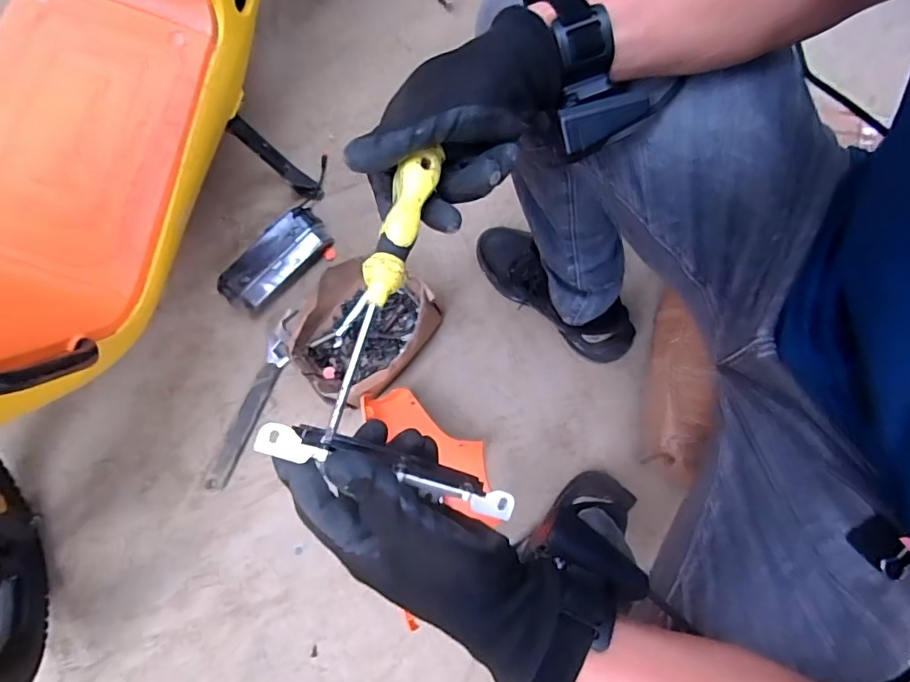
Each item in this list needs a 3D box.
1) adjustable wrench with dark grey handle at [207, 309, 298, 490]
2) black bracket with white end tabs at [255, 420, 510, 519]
[{"bbox_3d":[-0.306,0.086,0.797,0.045,0.011,0.288,17,80,7],"label":"adjustable wrench with dark grey handle"},{"bbox_3d":[-0.035,0.078,0.303,0.159,0.011,0.021,19,79,-16],"label":"black bracket with white end tabs"}]

